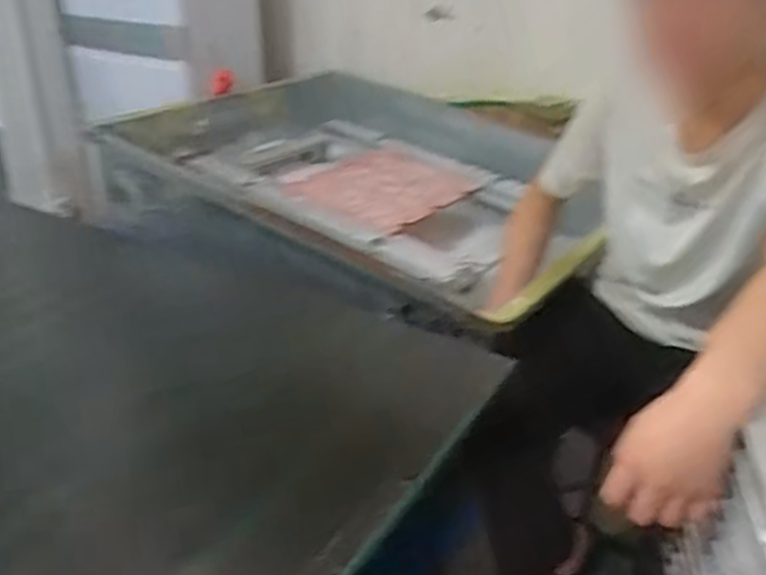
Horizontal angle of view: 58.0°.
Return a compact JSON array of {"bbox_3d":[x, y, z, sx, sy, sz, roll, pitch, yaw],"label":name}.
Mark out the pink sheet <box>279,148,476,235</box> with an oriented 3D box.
[{"bbox_3d":[-0.019,-0.269,1.737,0.391,0.028,0.434,21,34,32],"label":"pink sheet"}]

